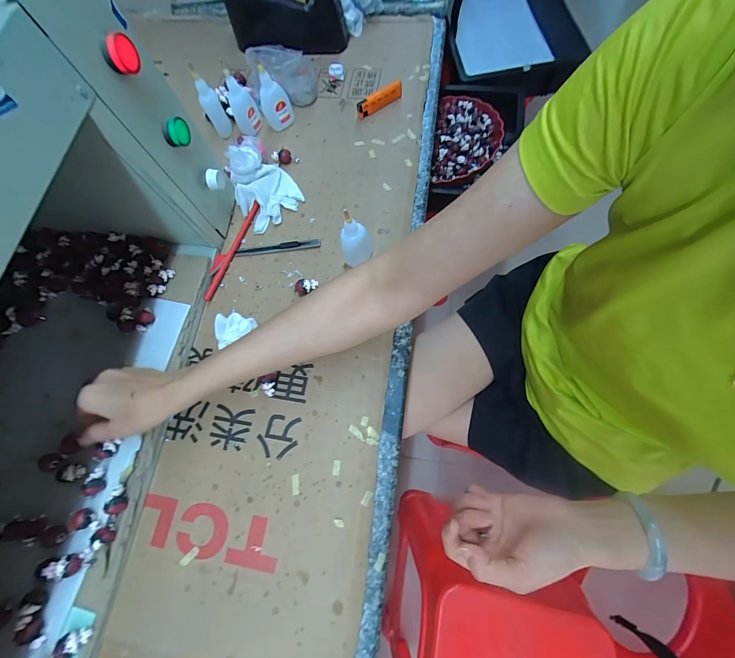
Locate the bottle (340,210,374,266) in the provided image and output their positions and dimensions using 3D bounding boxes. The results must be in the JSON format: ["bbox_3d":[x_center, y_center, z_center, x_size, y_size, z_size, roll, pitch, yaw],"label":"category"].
[{"bbox_3d":[-0.014,-0.108,0.400,0.038,0.086,0.029,-10,73,-1],"label":"bottle"}]

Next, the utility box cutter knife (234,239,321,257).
[{"bbox_3d":[-0.129,-0.116,0.453,0.123,0.007,0.014,-5,73,0],"label":"utility box cutter knife"}]

